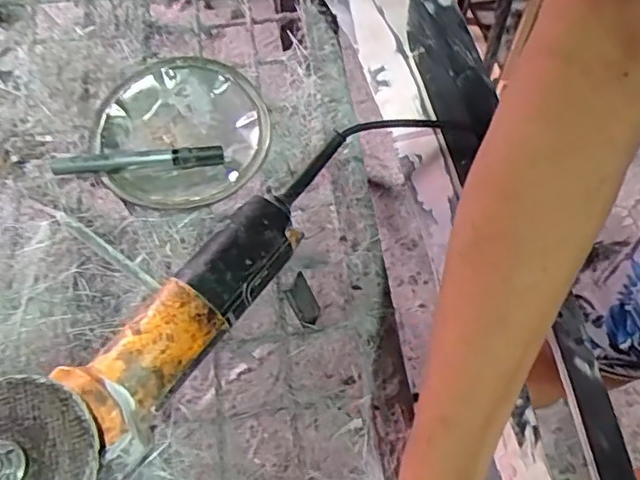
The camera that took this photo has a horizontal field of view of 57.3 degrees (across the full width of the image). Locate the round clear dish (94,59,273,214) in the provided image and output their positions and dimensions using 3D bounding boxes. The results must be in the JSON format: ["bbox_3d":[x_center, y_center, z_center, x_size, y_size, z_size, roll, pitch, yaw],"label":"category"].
[{"bbox_3d":[-0.121,-0.095,0.518,0.146,0.020,0.145,0,64,0],"label":"round clear dish"}]

